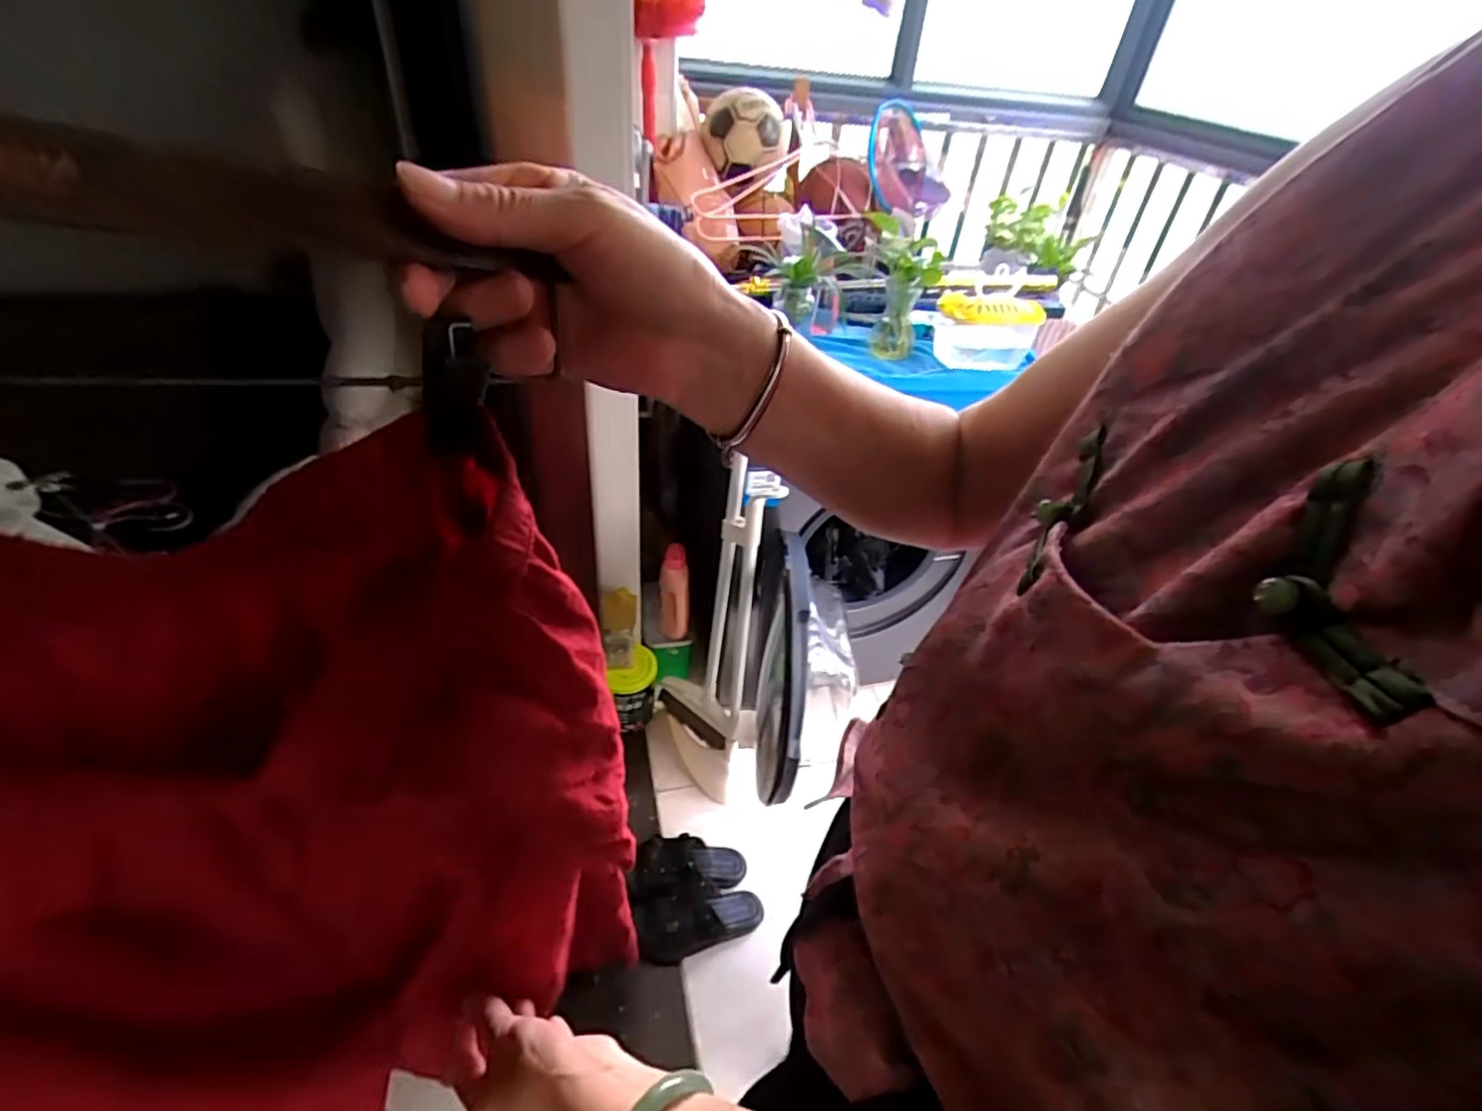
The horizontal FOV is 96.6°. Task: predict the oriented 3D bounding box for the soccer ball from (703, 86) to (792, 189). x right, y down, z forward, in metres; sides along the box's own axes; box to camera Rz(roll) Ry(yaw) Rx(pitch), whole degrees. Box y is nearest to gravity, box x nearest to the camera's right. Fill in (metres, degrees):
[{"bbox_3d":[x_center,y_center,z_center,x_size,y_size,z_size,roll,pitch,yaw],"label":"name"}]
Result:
[{"bbox_3d":[0.018,-0.971,1.531,0.189,0.177,0.236,2,40,2],"label":"soccer ball"}]

